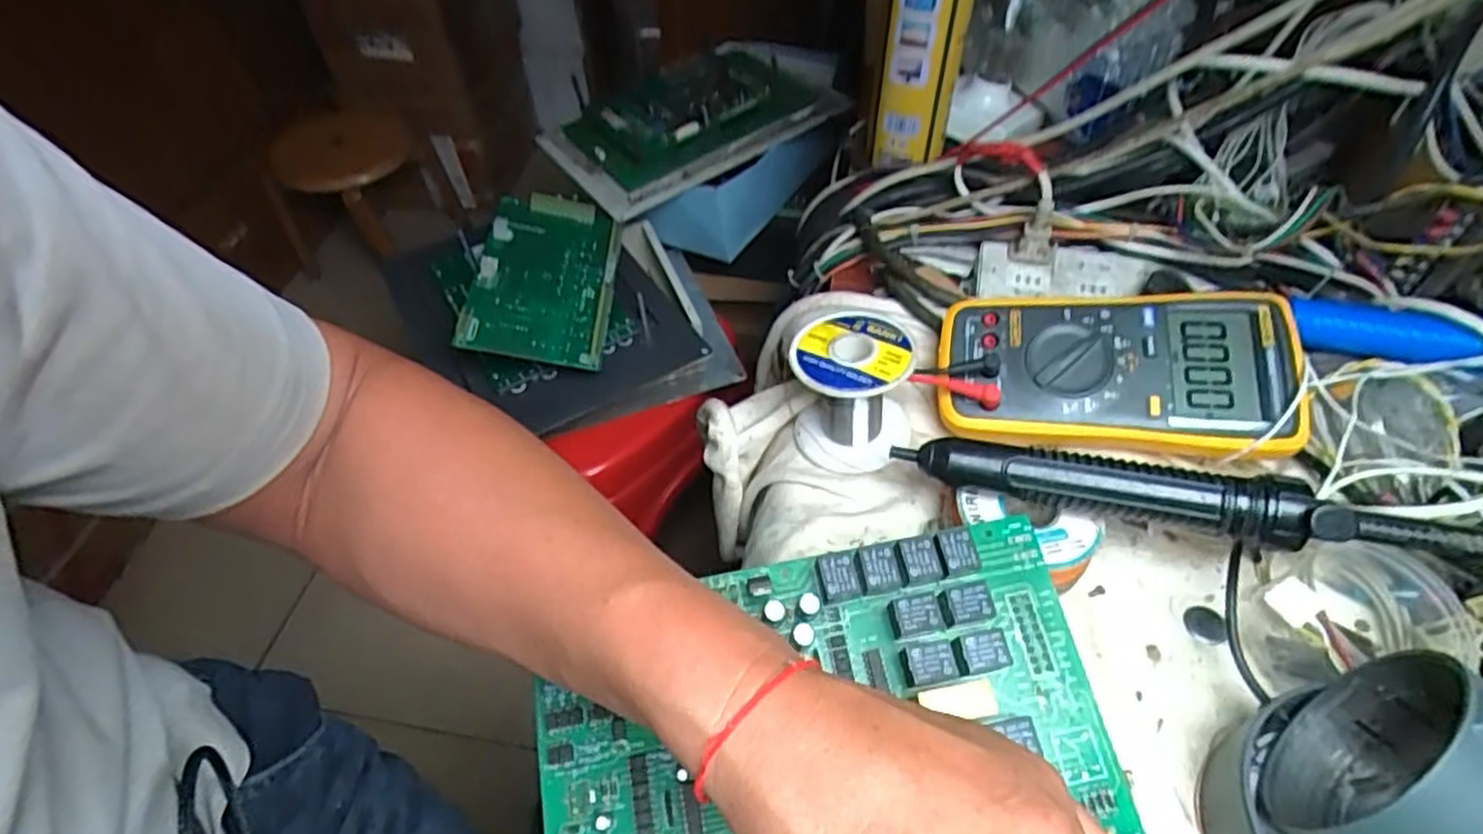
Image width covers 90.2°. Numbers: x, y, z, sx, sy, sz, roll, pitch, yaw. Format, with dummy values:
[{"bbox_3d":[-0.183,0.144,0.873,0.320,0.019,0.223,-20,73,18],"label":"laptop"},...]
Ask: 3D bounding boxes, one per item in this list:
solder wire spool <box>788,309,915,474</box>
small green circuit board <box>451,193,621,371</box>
[{"bbox_3d":[0.061,-0.014,0.410,0.068,0.064,0.063,8,52,10],"label":"solder wire spool"},{"bbox_3d":[-0.176,-0.131,0.674,0.118,0.015,0.207,9,59,-6],"label":"small green circuit board"}]

